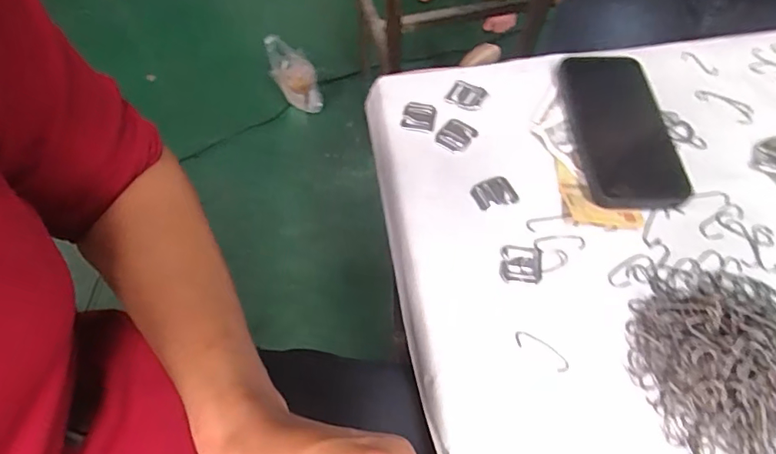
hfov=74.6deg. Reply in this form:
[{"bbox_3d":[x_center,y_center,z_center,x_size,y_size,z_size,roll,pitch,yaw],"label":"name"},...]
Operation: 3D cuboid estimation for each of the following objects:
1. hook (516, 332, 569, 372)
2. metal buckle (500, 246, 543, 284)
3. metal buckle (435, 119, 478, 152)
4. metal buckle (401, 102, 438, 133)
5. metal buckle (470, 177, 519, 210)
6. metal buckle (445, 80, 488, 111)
[{"bbox_3d":[0.109,0.086,0.360,0.041,0.004,0.013,32,64,17],"label":"hook"},{"bbox_3d":[0.104,0.028,0.394,0.032,0.004,0.031,8,59,4],"label":"metal buckle"},{"bbox_3d":[0.062,-0.083,0.460,0.029,0.004,0.034,33,64,18],"label":"metal buckle"},{"bbox_3d":[0.029,-0.103,0.473,0.030,0.004,0.034,9,59,5],"label":"metal buckle"},{"bbox_3d":[0.090,-0.029,0.431,0.035,0.005,0.026,-13,60,-8],"label":"metal buckle"},{"bbox_3d":[0.075,-0.124,0.483,0.033,0.005,0.030,23,61,13],"label":"metal buckle"}]

